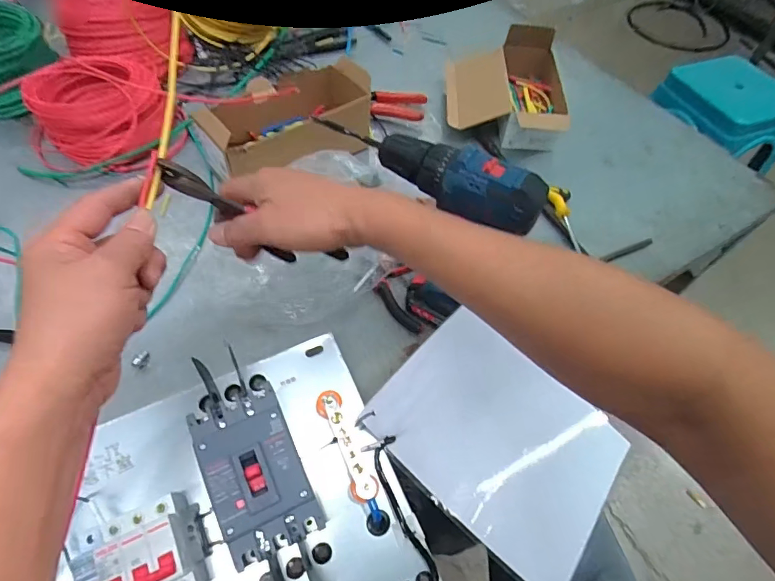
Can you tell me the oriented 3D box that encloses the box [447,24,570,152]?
[{"bbox_3d":[0.193,-0.334,0.751,0.184,0.088,0.207,4,58,-1],"label":"box"}]

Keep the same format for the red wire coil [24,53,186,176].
[{"bbox_3d":[-0.438,-0.275,0.691,0.188,0.078,0.174,14,58,5],"label":"red wire coil"}]

